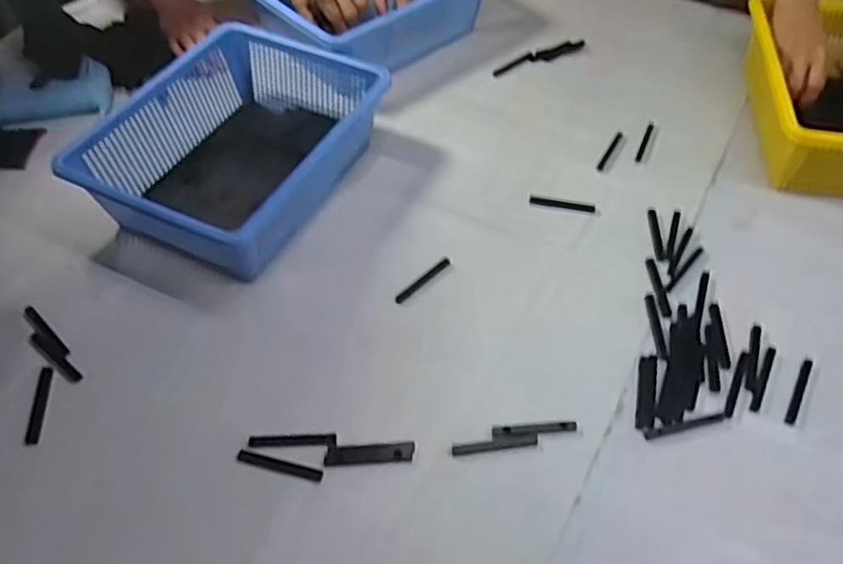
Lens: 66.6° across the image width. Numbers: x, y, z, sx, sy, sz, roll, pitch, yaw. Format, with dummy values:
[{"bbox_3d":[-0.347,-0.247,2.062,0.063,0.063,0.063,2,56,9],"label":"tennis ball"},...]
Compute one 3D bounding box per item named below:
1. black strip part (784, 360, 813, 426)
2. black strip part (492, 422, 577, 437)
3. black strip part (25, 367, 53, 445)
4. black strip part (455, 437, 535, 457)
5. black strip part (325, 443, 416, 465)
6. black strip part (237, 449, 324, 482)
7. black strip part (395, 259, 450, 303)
[{"bbox_3d":[0.348,0.100,0.590,0.009,0.004,0.074,27,56,20],"label":"black strip part"},{"bbox_3d":[0.100,0.130,0.568,0.074,0.004,0.010,-3,51,-3],"label":"black strip part"},{"bbox_3d":[-0.346,0.111,0.581,0.010,0.004,0.074,-6,52,-5],"label":"black strip part"},{"bbox_3d":[0.064,0.142,0.559,0.074,0.004,0.009,-6,52,-5],"label":"black strip part"},{"bbox_3d":[-0.044,0.148,0.553,0.076,0.006,0.017,-3,51,-3],"label":"black strip part"},{"bbox_3d":[-0.120,0.156,0.543,0.075,0.004,0.010,12,52,9],"label":"black strip part"},{"bbox_3d":[0.002,-0.002,0.675,0.009,0.004,0.078,38,60,26],"label":"black strip part"}]

